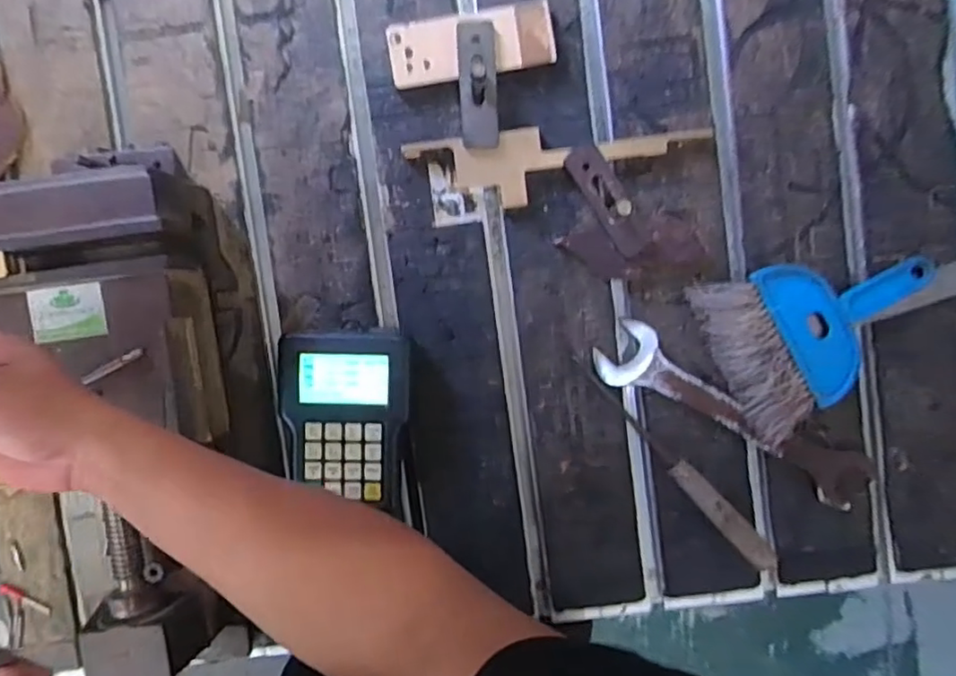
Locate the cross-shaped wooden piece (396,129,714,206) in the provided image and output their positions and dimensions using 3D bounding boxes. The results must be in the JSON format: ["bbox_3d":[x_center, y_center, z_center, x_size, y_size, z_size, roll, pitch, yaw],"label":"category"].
[{"bbox_3d":[0.065,-0.144,0.493,0.244,0.013,0.059,-5,94,1],"label":"cross-shaped wooden piece"}]

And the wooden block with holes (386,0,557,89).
[{"bbox_3d":[-0.005,-0.241,0.492,0.133,0.018,0.051,-10,94,1],"label":"wooden block with holes"}]

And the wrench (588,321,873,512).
[{"bbox_3d":[0.220,0.068,0.506,0.254,0.022,0.054,31,94,-1],"label":"wrench"}]

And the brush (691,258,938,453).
[{"bbox_3d":[0.295,-0.009,0.502,0.189,0.024,0.143,-25,93,2],"label":"brush"}]

